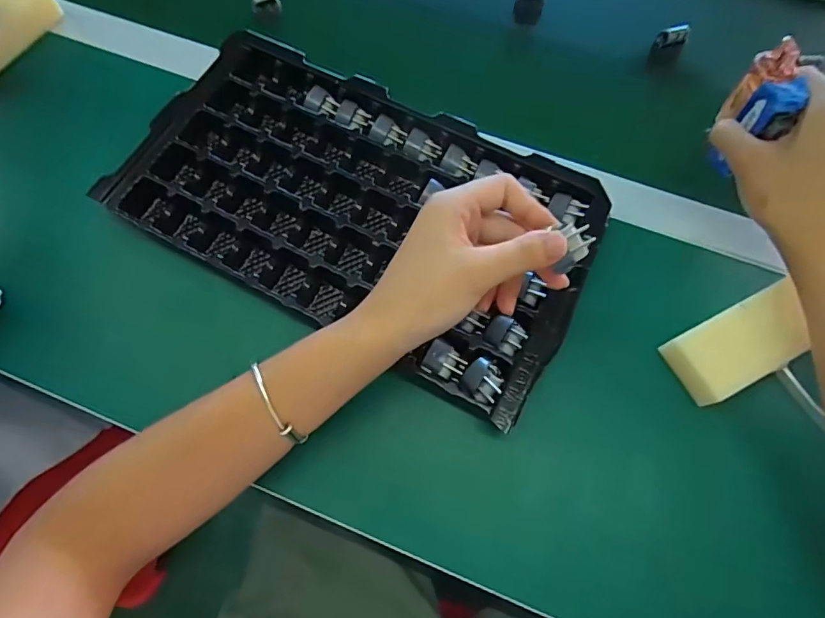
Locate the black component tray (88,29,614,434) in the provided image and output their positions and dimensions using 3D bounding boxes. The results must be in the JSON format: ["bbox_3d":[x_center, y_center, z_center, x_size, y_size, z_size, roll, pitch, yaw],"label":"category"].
[{"bbox_3d":[-0.039,-0.079,0.382,0.354,0.038,0.200,27,73,9],"label":"black component tray"}]

